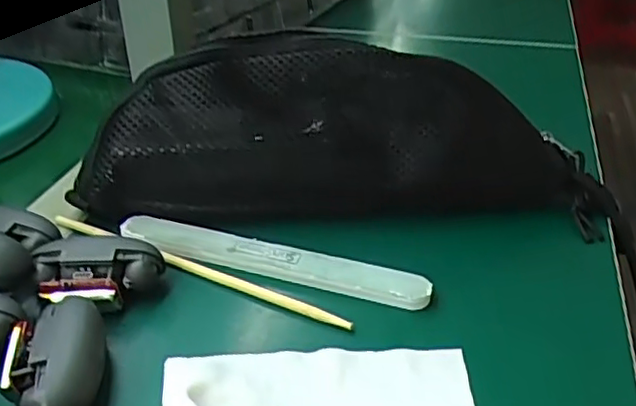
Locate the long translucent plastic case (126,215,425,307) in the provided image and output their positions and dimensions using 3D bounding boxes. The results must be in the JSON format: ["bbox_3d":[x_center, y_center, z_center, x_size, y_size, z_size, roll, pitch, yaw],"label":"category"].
[{"bbox_3d":[-0.026,0.029,0.342,0.170,0.006,0.020,10,36,17],"label":"long translucent plastic case"}]

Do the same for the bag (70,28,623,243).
[{"bbox_3d":[0.018,-0.039,0.371,0.303,0.084,0.074,1,35,4],"label":"bag"}]

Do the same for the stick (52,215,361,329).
[{"bbox_3d":[-0.068,0.033,0.344,0.188,0.007,0.009,15,38,23],"label":"stick"}]

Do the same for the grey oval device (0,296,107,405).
[{"bbox_3d":[-0.111,0.068,0.275,0.038,0.027,0.060,-10,35,-12],"label":"grey oval device"}]

